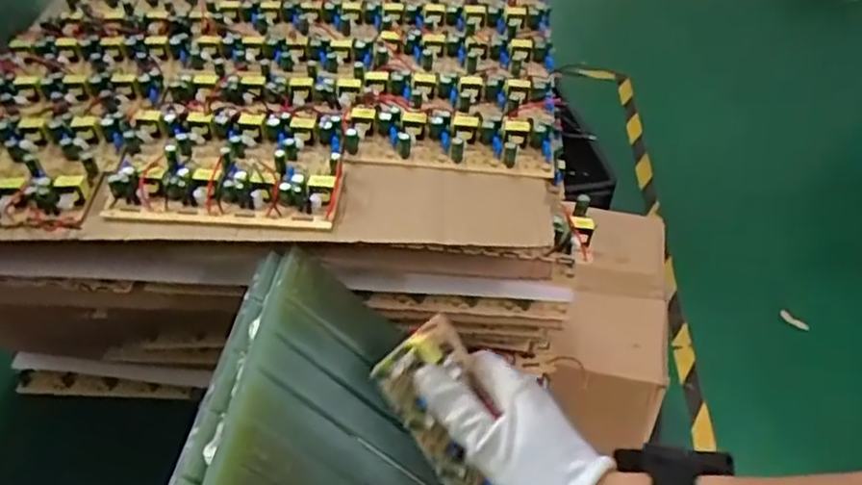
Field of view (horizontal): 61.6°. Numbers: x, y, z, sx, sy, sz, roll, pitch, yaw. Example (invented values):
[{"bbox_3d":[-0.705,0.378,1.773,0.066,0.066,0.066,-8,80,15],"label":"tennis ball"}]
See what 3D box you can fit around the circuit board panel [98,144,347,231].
[{"bbox_3d":[-0.128,-0.043,0.449,0.142,0.016,0.068,4,44,2],"label":"circuit board panel"}]

